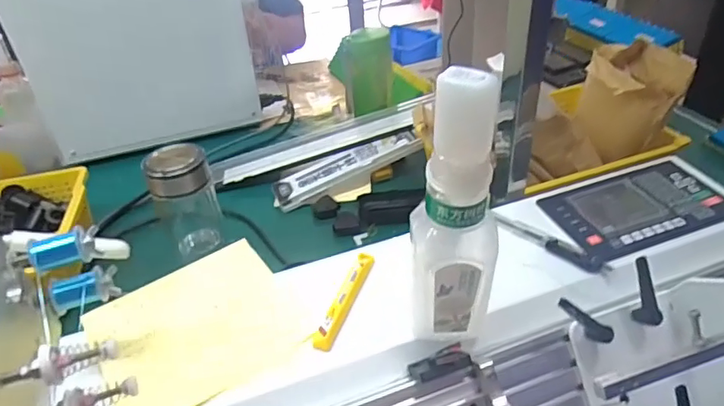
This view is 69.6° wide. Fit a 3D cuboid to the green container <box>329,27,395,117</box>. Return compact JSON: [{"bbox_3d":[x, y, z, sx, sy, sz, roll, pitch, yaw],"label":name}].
[{"bbox_3d":[-0.002,-0.224,0.873,0.092,0.132,0.072,-9,37,-6],"label":"green container"}]

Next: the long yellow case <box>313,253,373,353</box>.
[{"bbox_3d":[-0.013,0.079,0.436,0.014,0.014,0.103,11,40,20],"label":"long yellow case"}]

